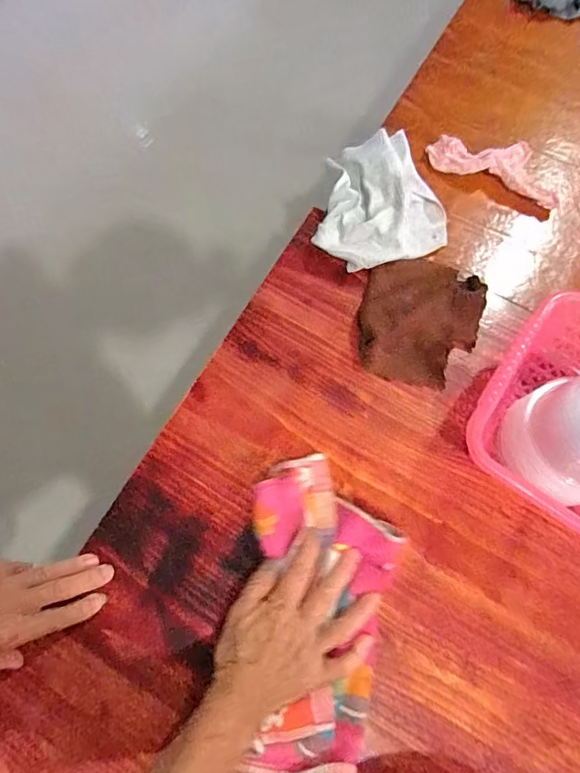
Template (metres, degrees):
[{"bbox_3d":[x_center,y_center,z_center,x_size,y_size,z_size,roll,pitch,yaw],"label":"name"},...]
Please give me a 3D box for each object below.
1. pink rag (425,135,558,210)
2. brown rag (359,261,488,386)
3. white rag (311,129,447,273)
[{"bbox_3d":[0.266,-0.288,0.605,0.171,0.027,0.082,26,72,7],"label":"pink rag"},{"bbox_3d":[0.142,-0.075,0.516,0.124,0.030,0.140,13,71,3],"label":"brown rag"},{"bbox_3d":[0.116,-0.220,0.565,0.156,0.044,0.185,14,71,3],"label":"white rag"}]

